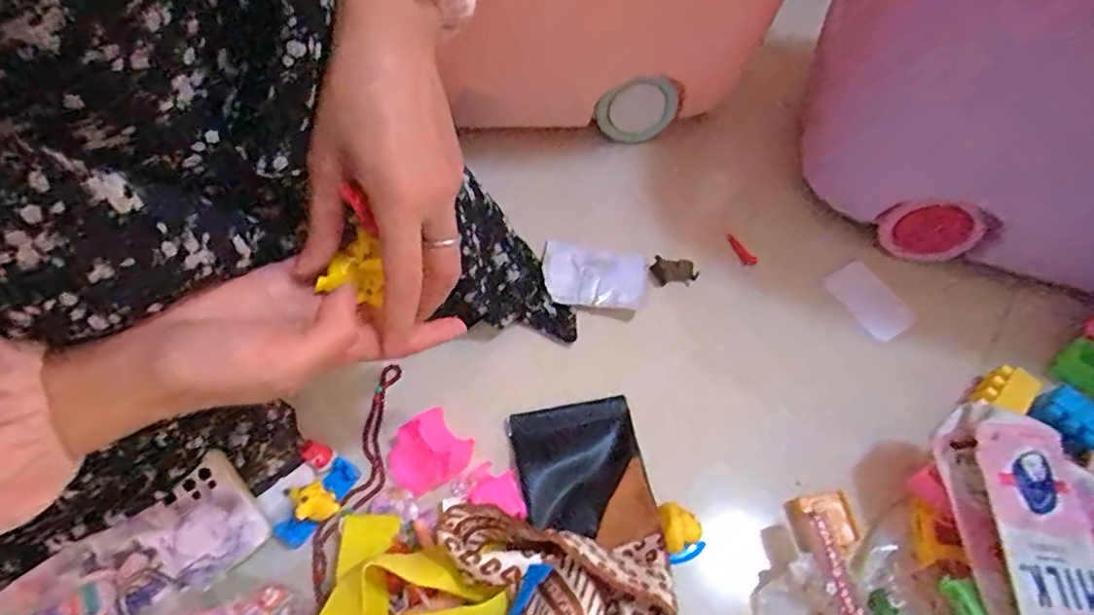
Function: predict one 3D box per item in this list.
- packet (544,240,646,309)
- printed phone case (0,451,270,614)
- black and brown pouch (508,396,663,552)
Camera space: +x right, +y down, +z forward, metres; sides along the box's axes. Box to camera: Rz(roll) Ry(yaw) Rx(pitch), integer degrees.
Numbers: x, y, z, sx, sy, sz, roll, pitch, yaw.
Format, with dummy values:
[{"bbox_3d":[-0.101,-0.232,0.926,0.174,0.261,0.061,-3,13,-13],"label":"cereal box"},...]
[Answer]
[{"bbox_3d":[0.045,-0.030,0.524,0.095,0.009,0.067,4,60,-1],"label":"packet"},{"bbox_3d":[-0.267,0.170,0.362,0.159,0.010,0.072,-34,82,-14],"label":"printed phone case"},{"bbox_3d":[0.027,0.126,0.430,0.091,0.019,0.108,-10,61,-9],"label":"black and brown pouch"}]

